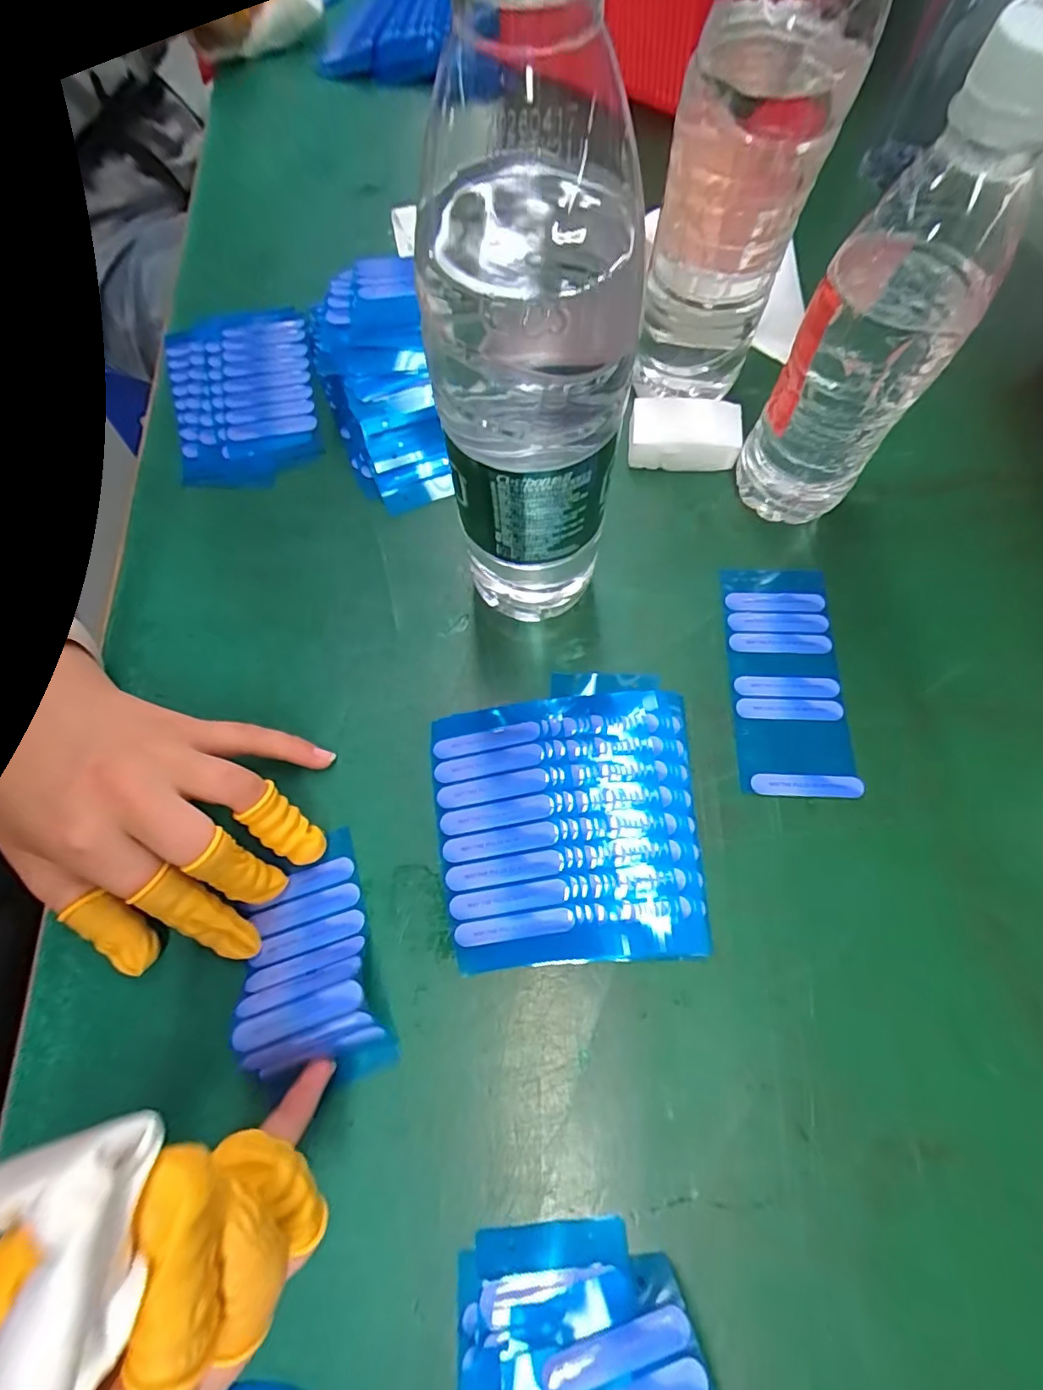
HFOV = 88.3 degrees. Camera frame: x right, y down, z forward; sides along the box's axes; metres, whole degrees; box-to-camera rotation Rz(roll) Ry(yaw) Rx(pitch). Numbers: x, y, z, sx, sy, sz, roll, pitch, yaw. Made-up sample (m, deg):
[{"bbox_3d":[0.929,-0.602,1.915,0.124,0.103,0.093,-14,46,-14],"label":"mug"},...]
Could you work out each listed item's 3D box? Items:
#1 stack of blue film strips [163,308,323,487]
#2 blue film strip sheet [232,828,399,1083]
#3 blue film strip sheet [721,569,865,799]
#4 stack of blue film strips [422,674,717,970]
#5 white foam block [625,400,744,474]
[{"bbox_3d":[-0.175,-0.187,0.336,0.089,0.015,0.128,-12,71,-4],"label":"stack of blue film strips"},{"bbox_3d":[-0.091,0.113,0.225,0.054,0.023,0.094,-20,72,-7],"label":"blue film strip sheet"},{"bbox_3d":[0.134,-0.010,0.273,0.052,0.004,0.120,1,72,3],"label":"blue film strip sheet"},{"bbox_3d":[0.021,0.052,0.247,0.118,0.017,0.129,-3,70,-1],"label":"stack of blue film strips"},{"bbox_3d":[0.094,-0.150,0.312,0.061,0.022,0.034,8,71,3],"label":"white foam block"}]

